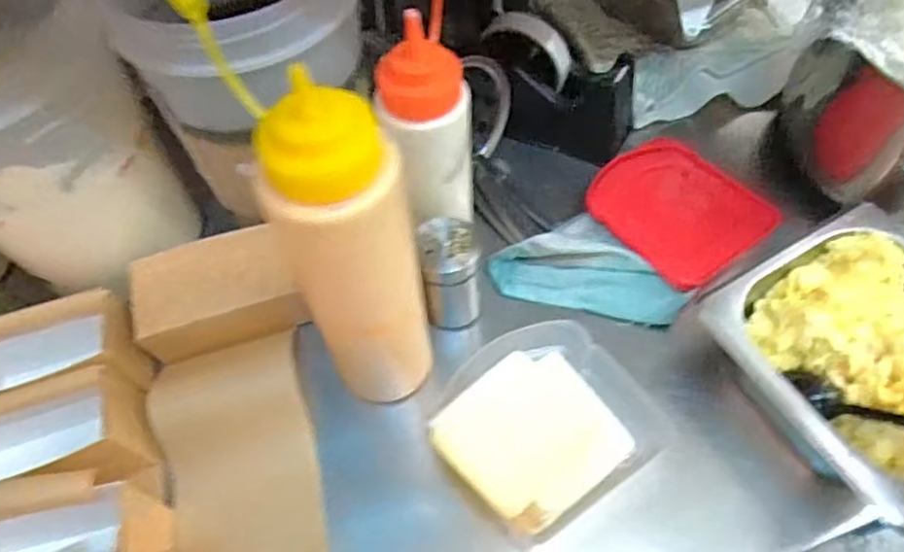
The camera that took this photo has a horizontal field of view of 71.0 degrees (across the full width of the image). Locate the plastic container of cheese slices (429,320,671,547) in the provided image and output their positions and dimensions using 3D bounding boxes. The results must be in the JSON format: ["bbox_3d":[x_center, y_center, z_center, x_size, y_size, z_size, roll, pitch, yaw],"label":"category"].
[{"bbox_3d":[0.061,0.097,0.418,0.129,0.038,0.116,-36,62,-18],"label":"plastic container of cheese slices"}]

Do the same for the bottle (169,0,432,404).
[{"bbox_3d":[-0.062,-0.022,0.374,0.073,0.258,0.092,-25,59,-12],"label":"bottle"}]

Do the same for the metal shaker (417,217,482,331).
[{"bbox_3d":[0.000,0.000,0.469,0.042,0.094,0.039,-7,57,-1],"label":"metal shaker"}]

